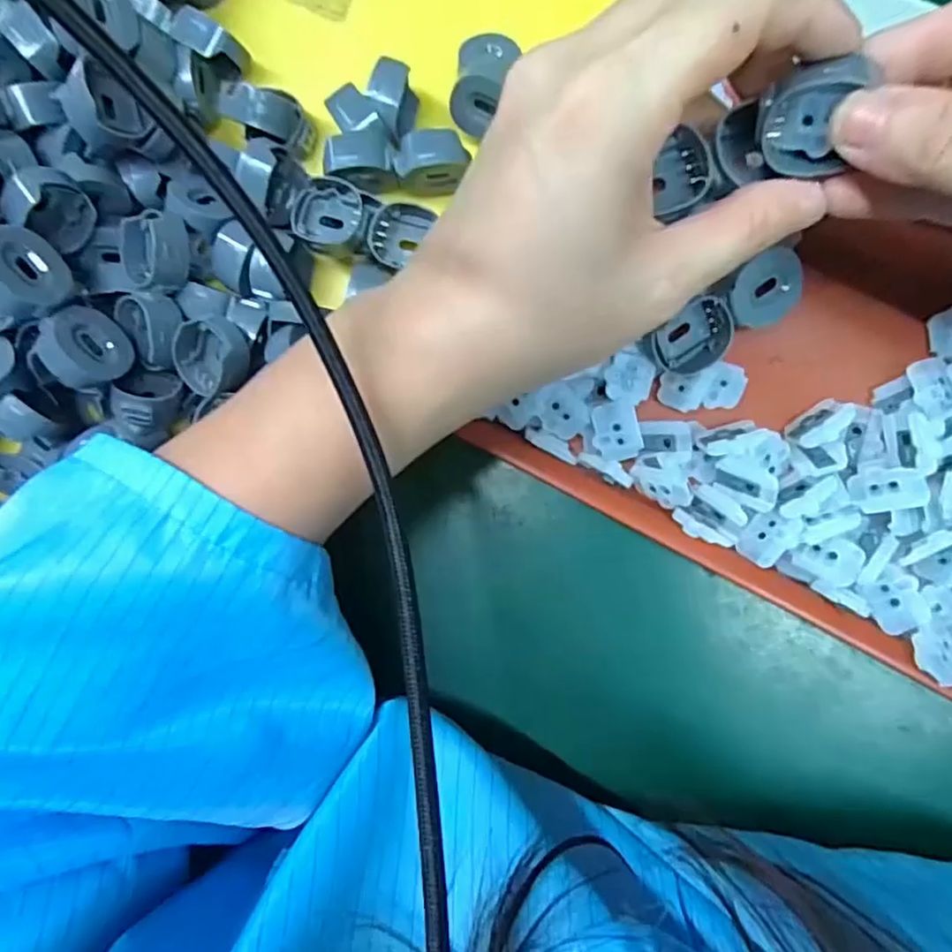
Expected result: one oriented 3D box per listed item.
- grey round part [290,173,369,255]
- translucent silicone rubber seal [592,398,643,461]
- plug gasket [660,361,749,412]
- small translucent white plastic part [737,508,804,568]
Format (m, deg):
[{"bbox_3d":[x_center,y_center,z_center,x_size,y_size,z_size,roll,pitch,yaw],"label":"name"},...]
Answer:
[{"bbox_3d":[-0.055,-0.098,0.242,0.027,0.010,0.027,0,88,10],"label":"grey round part"},{"bbox_3d":[0.051,-0.017,0.234,0.017,0.004,0.021,-13,86,9],"label":"translucent silicone rubber seal"},{"bbox_3d":[0.082,-0.032,0.232,0.030,0.006,0.016,-5,87,9],"label":"plug gasket"},{"bbox_3d":[0.101,0.021,0.220,0.013,0.008,0.021,41,95,9],"label":"small translucent white plastic part"}]

